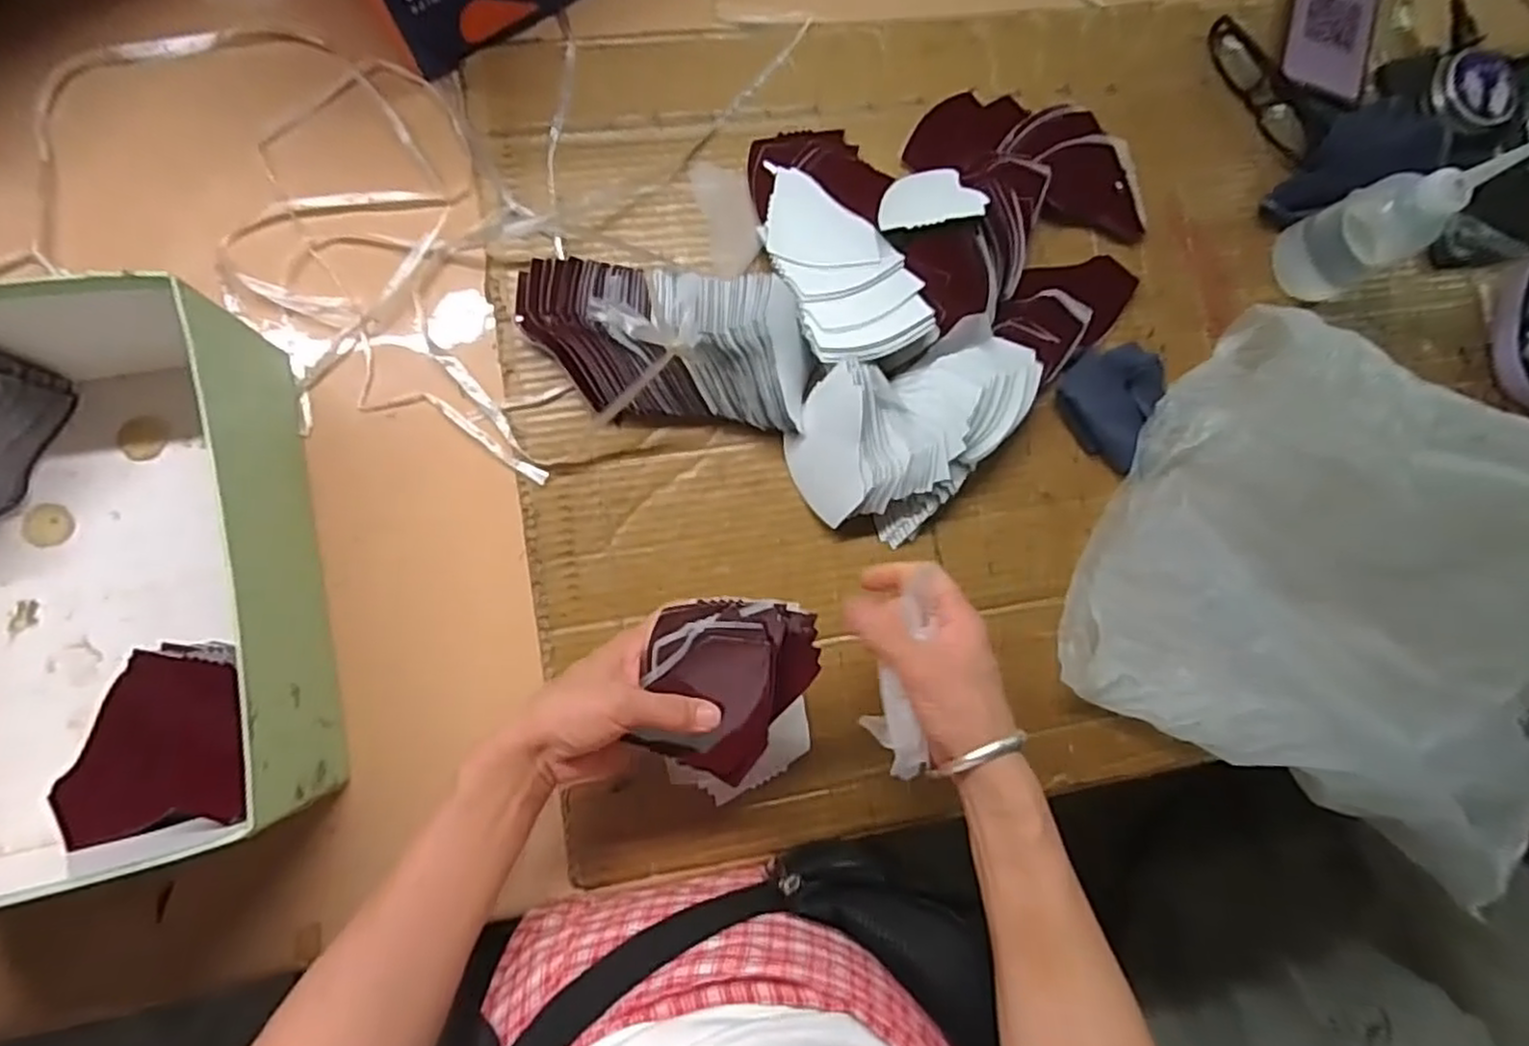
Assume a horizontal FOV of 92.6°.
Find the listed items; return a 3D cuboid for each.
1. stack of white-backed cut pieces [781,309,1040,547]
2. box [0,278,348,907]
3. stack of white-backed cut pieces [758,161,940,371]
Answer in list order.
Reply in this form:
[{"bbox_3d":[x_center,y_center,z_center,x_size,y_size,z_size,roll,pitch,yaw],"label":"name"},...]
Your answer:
[{"bbox_3d":[0.106,-0.075,0.514,0.180,0.058,0.117,-44,90,-9],"label":"stack of white-backed cut pieces"},{"bbox_3d":[-0.397,0.030,0.411,0.231,0.118,0.308,-11,85,-8],"label":"box"},{"bbox_3d":[0.051,-0.183,0.514,0.083,0.052,0.163,-23,87,-9],"label":"stack of white-backed cut pieces"}]

